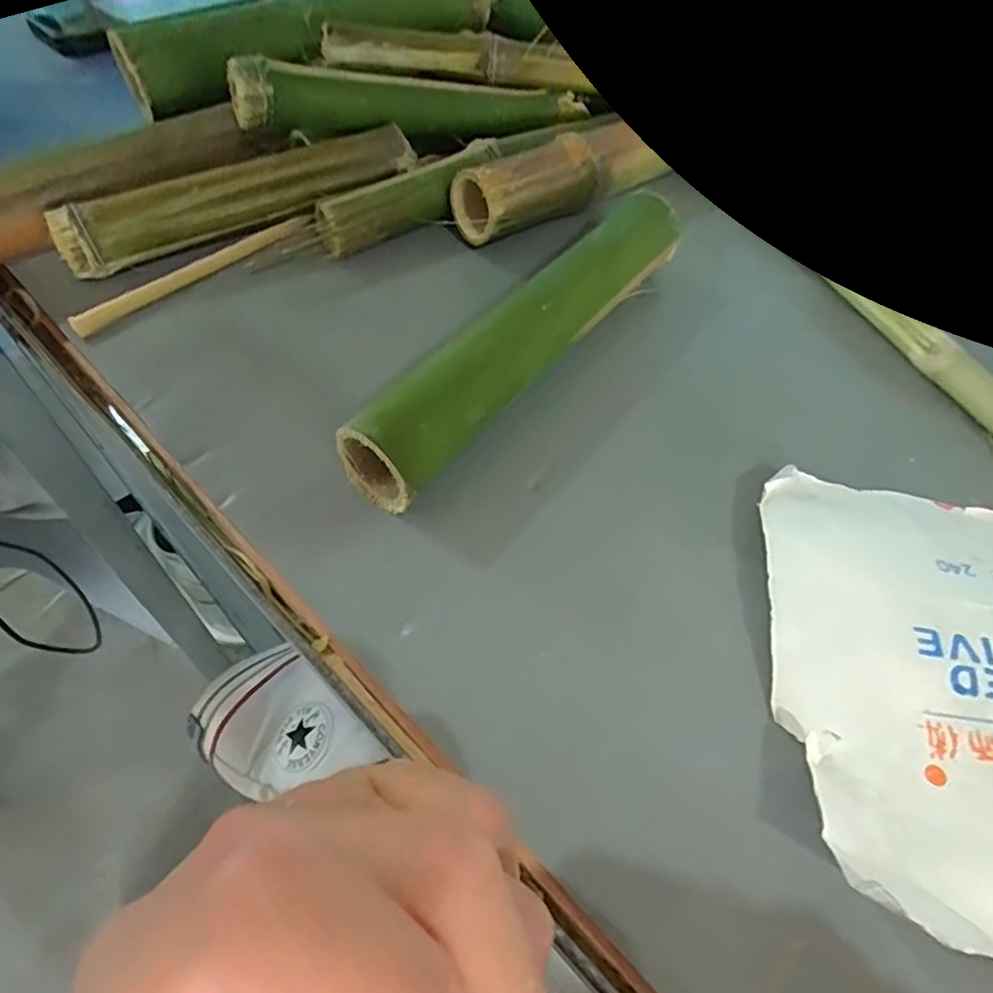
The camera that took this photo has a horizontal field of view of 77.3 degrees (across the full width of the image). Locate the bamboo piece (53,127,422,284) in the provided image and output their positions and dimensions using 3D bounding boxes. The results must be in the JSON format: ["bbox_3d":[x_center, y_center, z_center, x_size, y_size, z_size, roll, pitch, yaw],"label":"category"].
[{"bbox_3d":[-0.111,-0.133,0.278,0.153,0.029,0.021,-23,58,-18],"label":"bamboo piece"}]

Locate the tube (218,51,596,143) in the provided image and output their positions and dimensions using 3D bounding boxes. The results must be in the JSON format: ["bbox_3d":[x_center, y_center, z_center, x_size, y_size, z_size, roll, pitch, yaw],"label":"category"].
[{"bbox_3d":[-0.037,-0.191,0.306,0.174,0.030,0.023,-15,57,-28],"label":"tube"}]

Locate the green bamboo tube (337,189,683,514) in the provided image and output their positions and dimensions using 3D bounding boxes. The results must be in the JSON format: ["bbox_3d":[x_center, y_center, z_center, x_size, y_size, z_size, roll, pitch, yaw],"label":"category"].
[{"bbox_3d":[0.018,-0.065,0.228,0.028,0.032,0.179,35,60,22],"label":"green bamboo tube"}]

